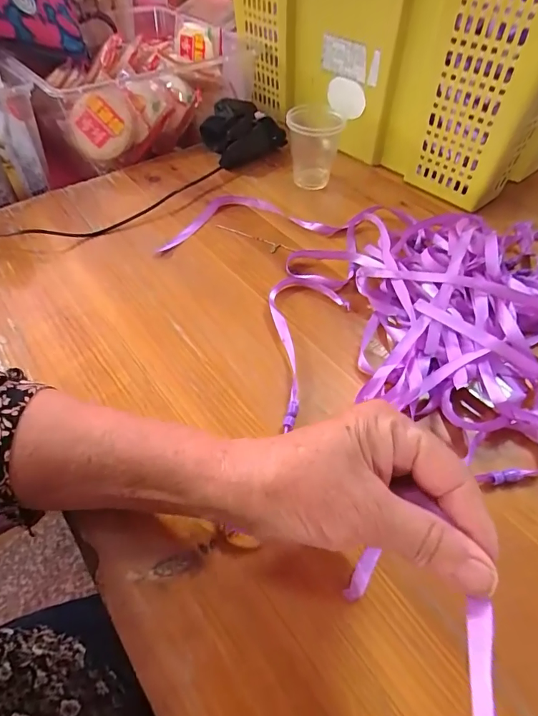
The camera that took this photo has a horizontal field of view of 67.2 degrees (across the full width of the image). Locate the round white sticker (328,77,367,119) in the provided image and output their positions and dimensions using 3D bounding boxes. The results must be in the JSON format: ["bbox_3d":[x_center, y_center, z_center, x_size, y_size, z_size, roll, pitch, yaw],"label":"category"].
[{"bbox_3d":[0.097,-0.326,0.509,0.049,0.040,0.009,25,60,16],"label":"round white sticker"}]

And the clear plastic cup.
[{"bbox_3d":[0.054,-0.254,0.489,0.065,0.083,0.061,0,53,1],"label":"clear plastic cup"}]

